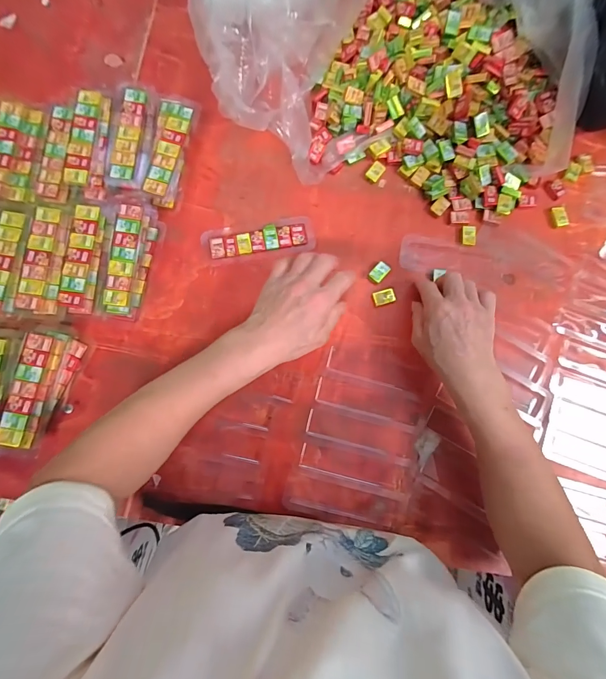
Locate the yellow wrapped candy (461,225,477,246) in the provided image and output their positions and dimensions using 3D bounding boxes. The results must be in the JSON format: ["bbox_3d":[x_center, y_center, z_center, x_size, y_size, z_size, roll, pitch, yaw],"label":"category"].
[{"bbox_3d":[0.215,-0.135,0.441,0.019,0.006,0.026,6,82,-1],"label":"yellow wrapped candy"}]

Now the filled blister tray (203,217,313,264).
[{"bbox_3d":[-0.054,-0.125,0.429,0.139,0.009,0.045,-10,82,-3],"label":"filled blister tray"}]

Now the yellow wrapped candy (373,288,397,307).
[{"bbox_3d":[0.102,-0.053,0.427,0.026,0.008,0.017,-16,83,-4],"label":"yellow wrapped candy"}]

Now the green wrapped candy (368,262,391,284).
[{"bbox_3d":[0.096,-0.084,0.430,0.018,0.006,0.028,43,83,4],"label":"green wrapped candy"}]

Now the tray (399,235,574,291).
[{"bbox_3d":[0.232,-0.097,0.439,0.214,0.009,0.056,9,82,0],"label":"tray"}]

